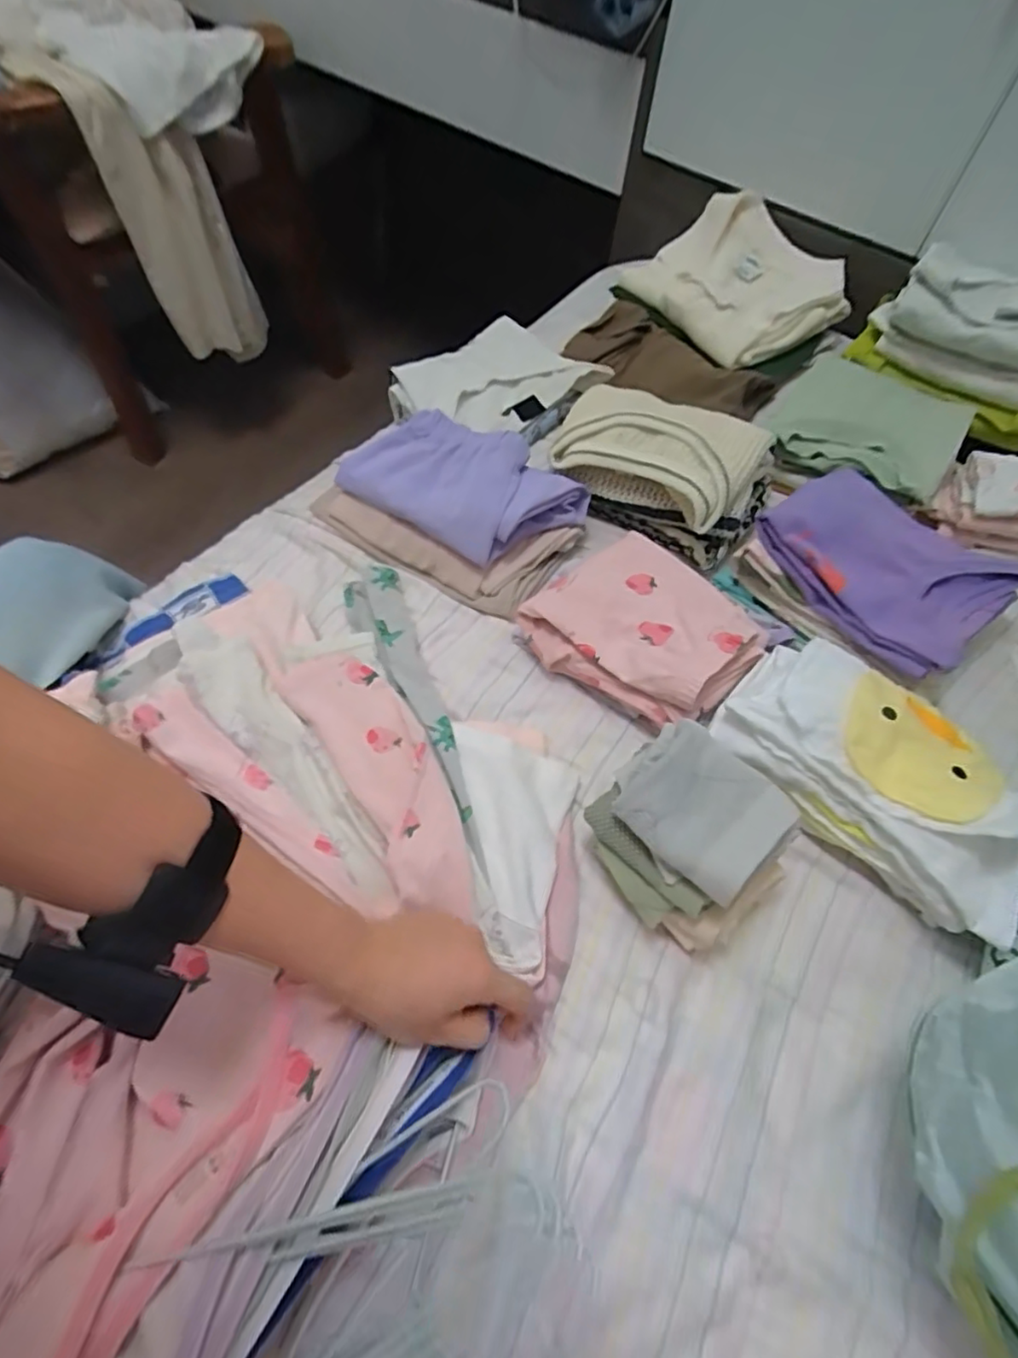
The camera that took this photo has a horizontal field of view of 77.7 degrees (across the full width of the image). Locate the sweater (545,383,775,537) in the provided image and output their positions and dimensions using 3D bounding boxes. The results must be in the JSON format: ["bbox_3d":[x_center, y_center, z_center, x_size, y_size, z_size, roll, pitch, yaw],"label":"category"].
[{"bbox_3d":[0.146,-0.240,0.638,0.199,0.047,0.135,29,62,13],"label":"sweater"}]

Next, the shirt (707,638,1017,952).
[{"bbox_3d":[0.279,0.071,0.482,0.227,0.066,0.115,41,65,18],"label":"shirt"}]

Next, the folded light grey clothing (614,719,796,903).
[{"bbox_3d":[0.127,0.081,0.421,0.101,0.038,0.084,42,66,19],"label":"folded light grey clothing"}]

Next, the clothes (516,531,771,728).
[{"bbox_3d":[0.123,-0.048,0.567,0.167,0.046,0.173,-36,69,-22],"label":"clothes"}]

